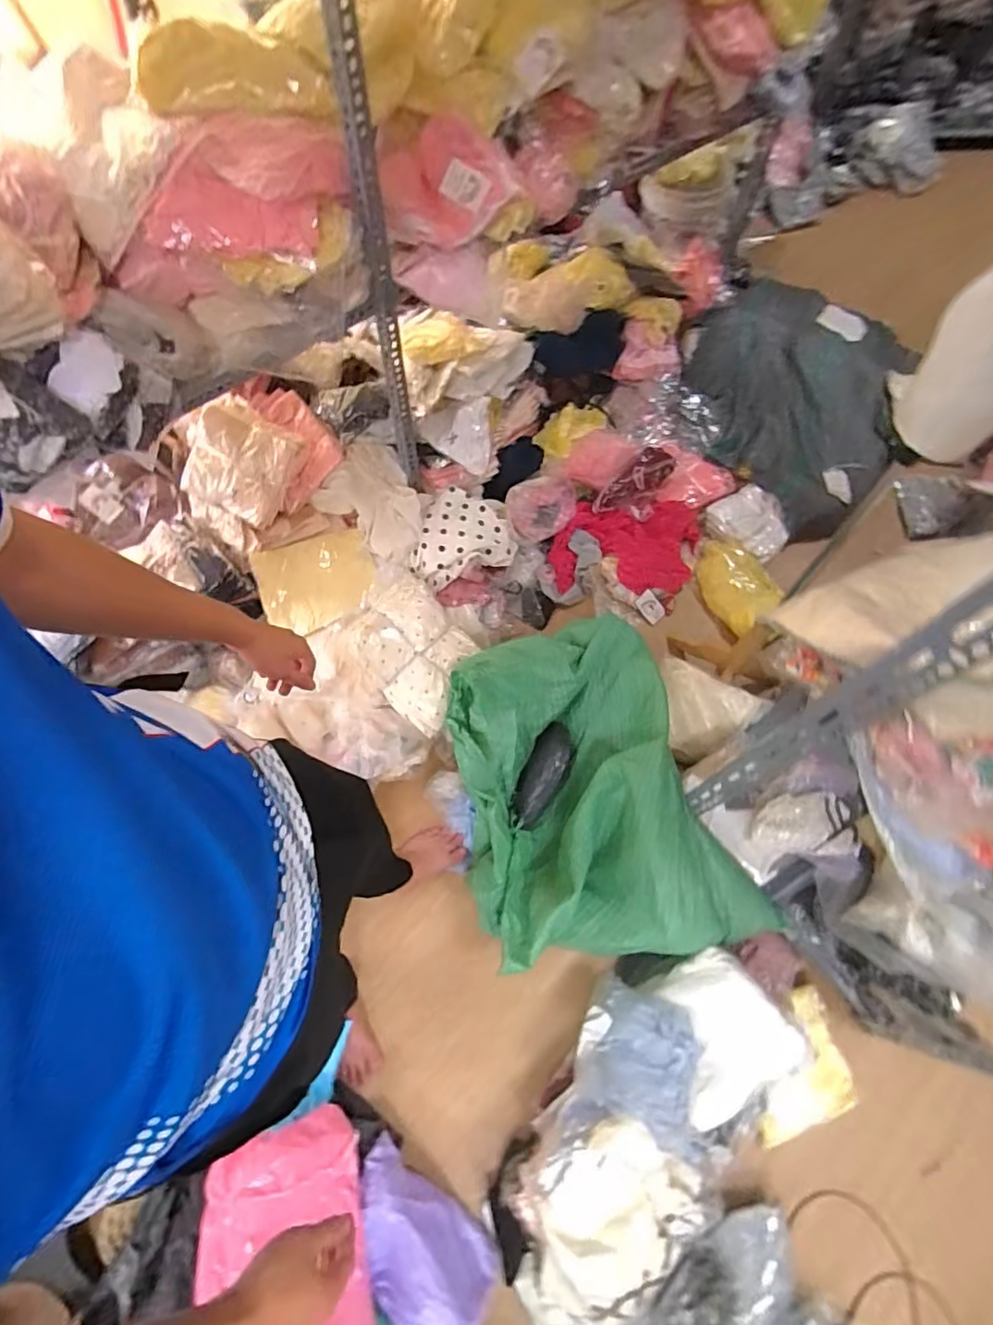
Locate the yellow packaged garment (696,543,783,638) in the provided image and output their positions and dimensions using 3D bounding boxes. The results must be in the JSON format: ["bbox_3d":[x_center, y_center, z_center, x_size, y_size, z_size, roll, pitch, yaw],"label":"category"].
[{"bbox_3d":[0.689,-0.224,1.574,0.175,0.075,0.303,-17,66,-6],"label":"yellow packaged garment"}]

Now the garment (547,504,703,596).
[{"bbox_3d":[0.380,-0.348,1.634,0.435,0.079,0.292,2,66,2],"label":"garment"}]

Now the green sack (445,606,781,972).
[{"bbox_3d":[0.182,0.284,1.210,0.564,0.241,0.738,-17,67,-7],"label":"green sack"}]

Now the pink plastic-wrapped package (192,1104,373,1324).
[{"bbox_3d":[-0.328,0.932,0.862,0.251,0.045,0.341,8,42,-29],"label":"pink plastic-wrapped package"}]

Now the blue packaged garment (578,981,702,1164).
[{"bbox_3d":[0.271,0.742,1.014,0.234,0.116,0.236,13,67,7],"label":"blue packaged garment"}]

